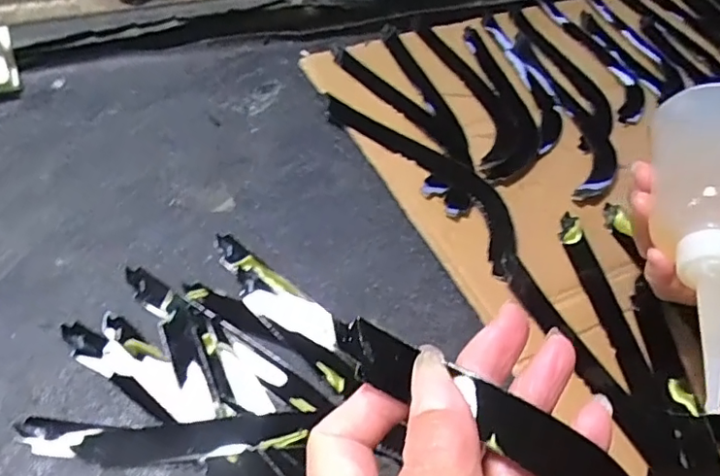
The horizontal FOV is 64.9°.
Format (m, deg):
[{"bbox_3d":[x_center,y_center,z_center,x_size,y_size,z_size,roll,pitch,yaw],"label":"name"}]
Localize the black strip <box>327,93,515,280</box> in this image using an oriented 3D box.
[{"bbox_3d":[0.047,-0.052,0.412,0.044,0.010,0.197,-36,61,-15],"label":"black strip"}]

